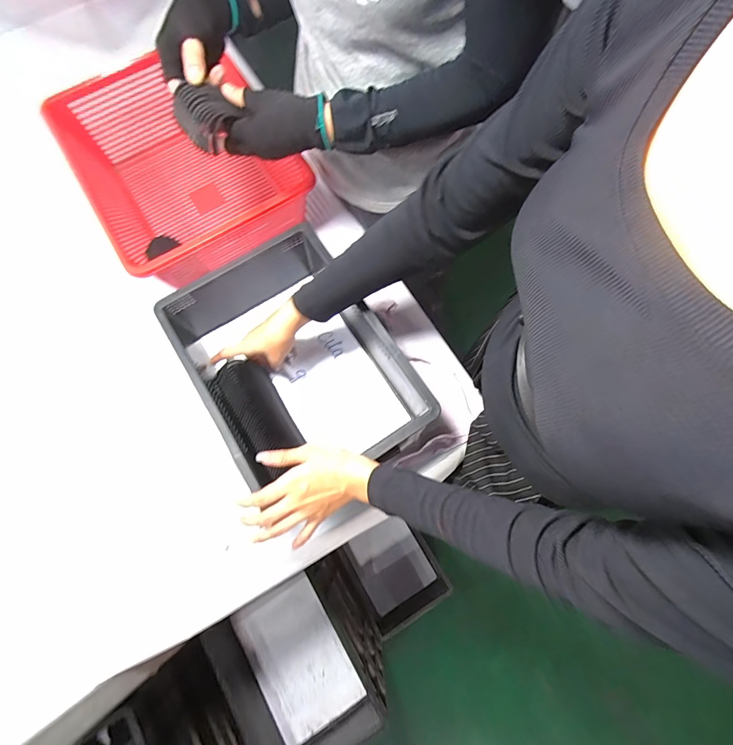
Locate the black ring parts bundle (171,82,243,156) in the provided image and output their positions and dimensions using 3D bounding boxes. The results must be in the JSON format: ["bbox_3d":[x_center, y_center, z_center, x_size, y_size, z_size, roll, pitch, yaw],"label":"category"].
[{"bbox_3d":[-0.188,-0.295,0.425,0.062,0.051,0.051,-41,77,-10],"label":"black ring parts bundle"}]

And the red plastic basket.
[{"bbox_3d":[-0.294,-0.341,0.625,0.298,0.164,0.400,-34,76,-8],"label":"red plastic basket"}]

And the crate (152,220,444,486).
[{"bbox_3d":[-0.100,-0.005,0.545,0.252,0.141,0.329,-31,77,-9],"label":"crate"}]

